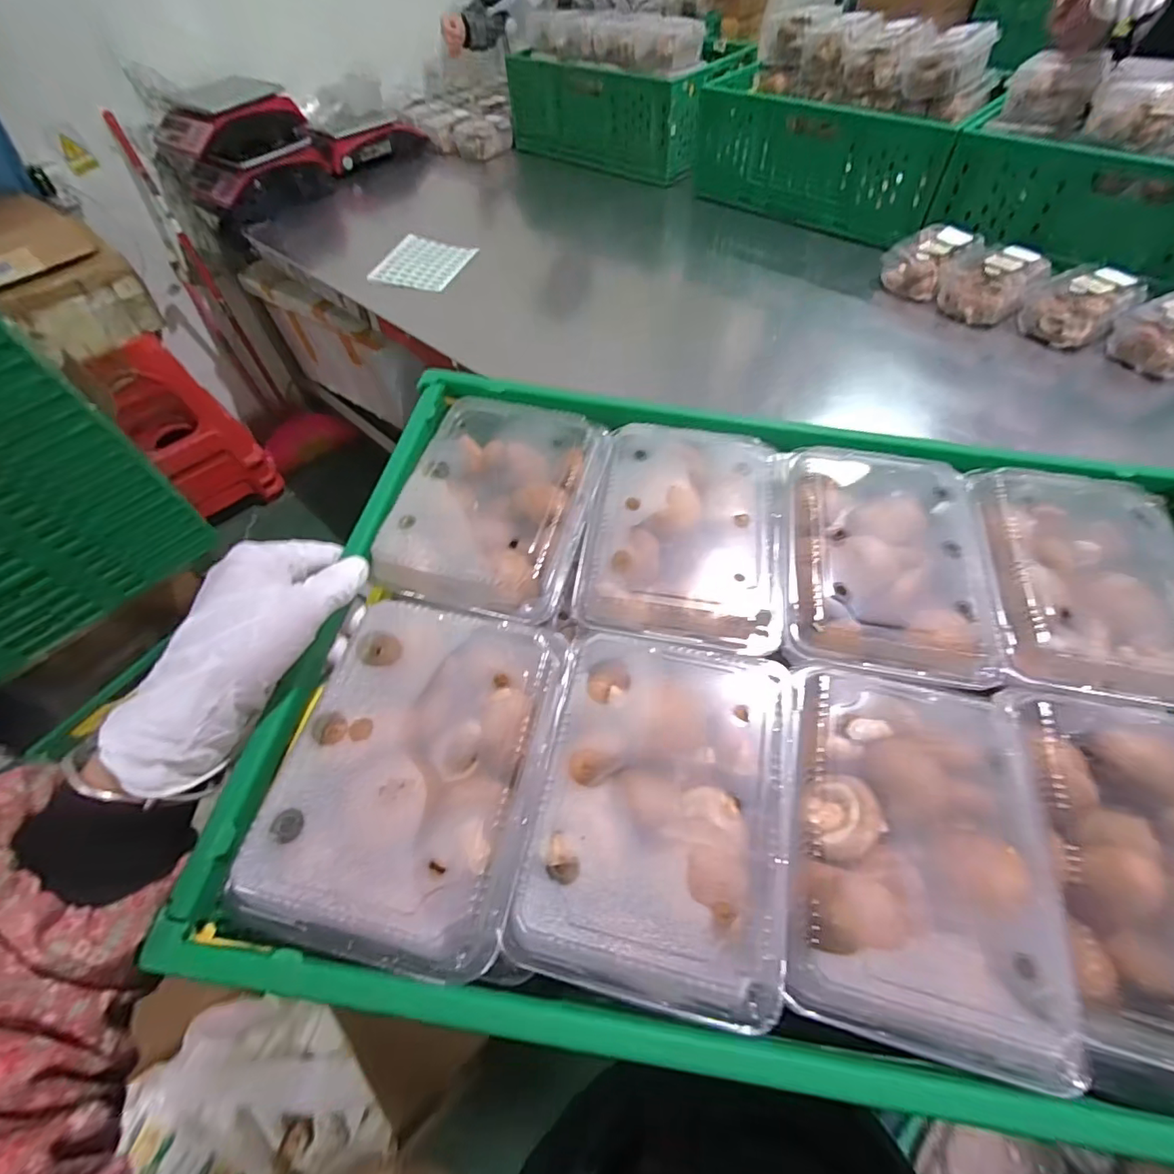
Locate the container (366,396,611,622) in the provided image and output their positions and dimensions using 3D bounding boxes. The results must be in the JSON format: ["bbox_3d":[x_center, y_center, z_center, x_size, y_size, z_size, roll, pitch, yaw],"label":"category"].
[{"bbox_3d":[-0.062,-0.059,0.368,0.123,0.050,0.170,10,58,9],"label":"container"}]

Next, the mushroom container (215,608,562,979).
[{"bbox_3d":[-0.085,0.093,0.276,0.118,0.049,0.169,10,58,9],"label":"mushroom container"}]

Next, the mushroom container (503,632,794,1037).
[{"bbox_3d":[0.042,0.110,0.277,0.128,0.050,0.172,8,58,8],"label":"mushroom container"}]

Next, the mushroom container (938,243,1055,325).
[{"bbox_3d":[0.750,-0.566,0.977,0.155,0.074,0.141,-41,64,-21],"label":"mushroom container"}]

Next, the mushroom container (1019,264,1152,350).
[{"bbox_3d":[0.864,-0.495,0.917,0.158,0.076,0.142,-37,63,-19],"label":"mushroom container"}]

